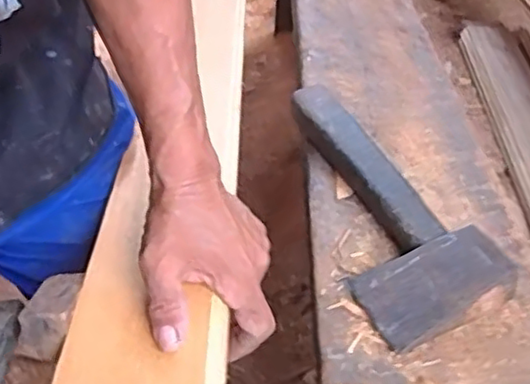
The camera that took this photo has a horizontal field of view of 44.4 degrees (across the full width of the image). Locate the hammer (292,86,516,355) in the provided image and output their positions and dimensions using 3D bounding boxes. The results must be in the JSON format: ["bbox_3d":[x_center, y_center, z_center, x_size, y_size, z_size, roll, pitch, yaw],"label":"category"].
[{"bbox_3d":[0.079,-0.002,0.574,0.106,0.041,0.318,-16,37,-16],"label":"hammer"}]

